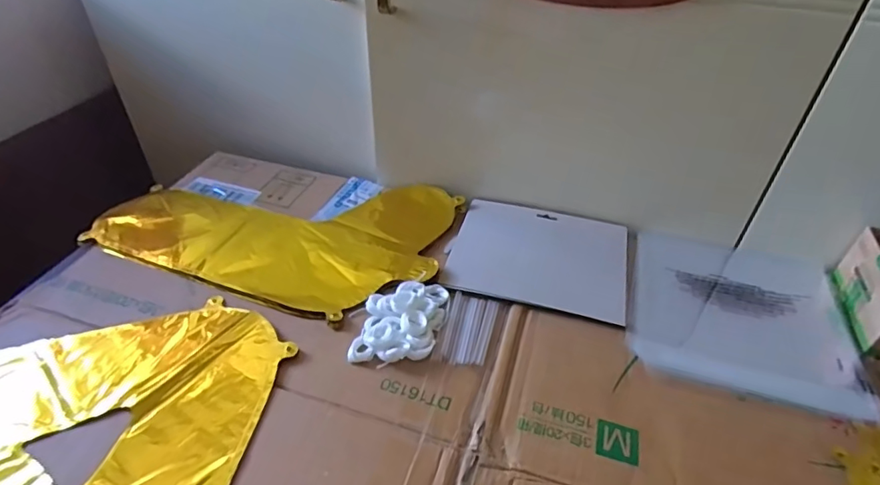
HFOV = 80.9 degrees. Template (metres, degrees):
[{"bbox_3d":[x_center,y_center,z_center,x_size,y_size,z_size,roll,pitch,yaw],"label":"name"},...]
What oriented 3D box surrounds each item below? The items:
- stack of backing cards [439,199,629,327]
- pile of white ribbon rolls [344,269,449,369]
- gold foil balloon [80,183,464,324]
[{"bbox_3d":[0.111,0.013,0.582,0.188,0.009,0.157,12,42,11],"label":"stack of backing cards"},{"bbox_3d":[-0.035,0.072,0.494,0.075,0.020,0.104,9,41,8],"label":"pile of white ribbon rolls"},{"bbox_3d":[-0.186,-0.032,0.610,0.383,0.010,0.238,15,42,14],"label":"gold foil balloon"}]

